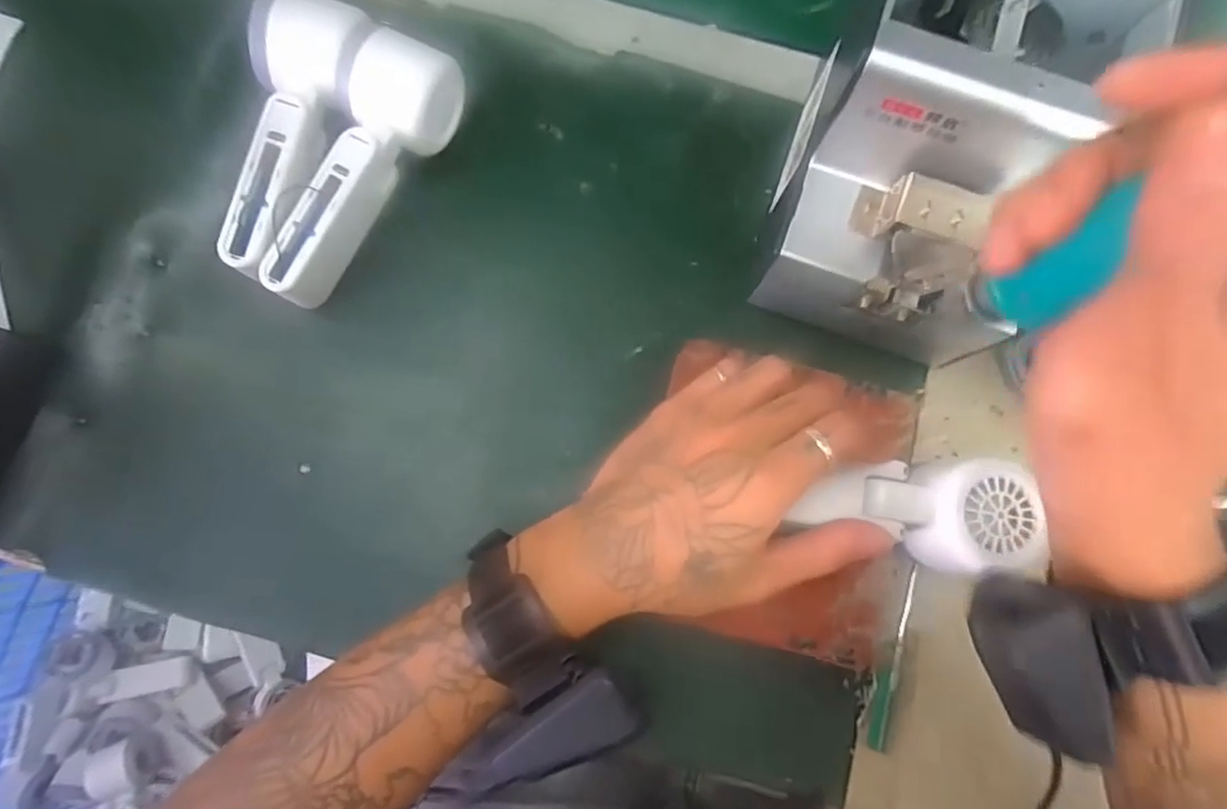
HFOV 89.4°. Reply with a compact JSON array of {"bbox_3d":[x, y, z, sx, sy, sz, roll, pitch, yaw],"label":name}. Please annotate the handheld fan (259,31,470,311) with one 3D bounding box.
[{"bbox_3d":[-0.148,-0.133,0.363,0.054,0.058,0.161,23,79,3],"label":"handheld fan"}]

